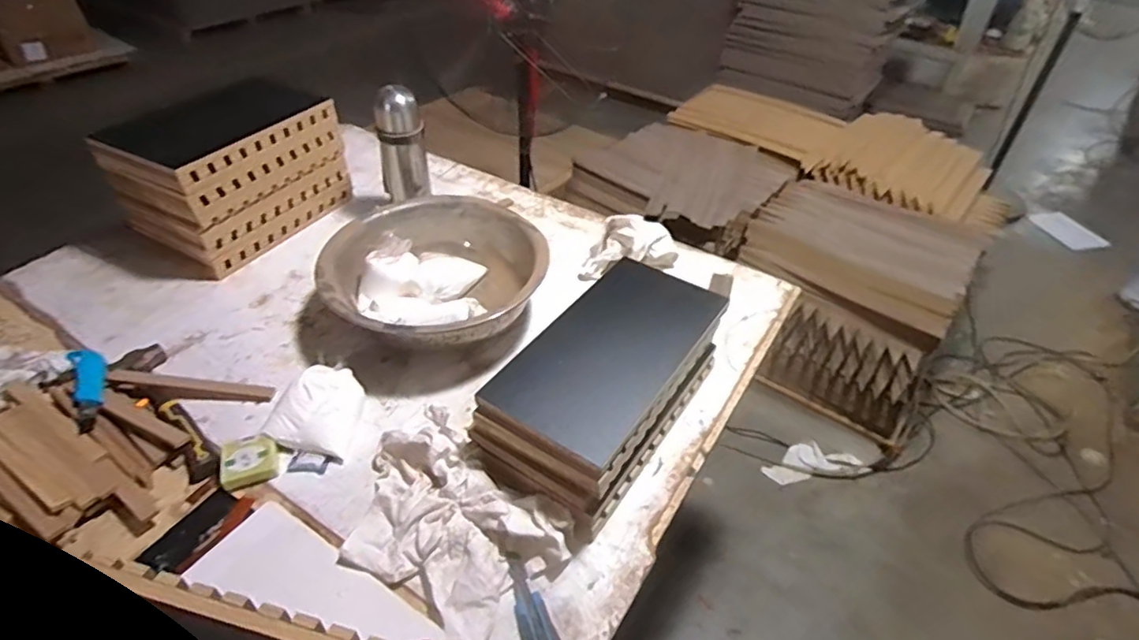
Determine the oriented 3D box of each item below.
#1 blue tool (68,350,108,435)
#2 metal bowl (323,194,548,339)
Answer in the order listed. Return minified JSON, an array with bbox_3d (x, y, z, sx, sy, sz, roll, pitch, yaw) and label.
[{"bbox_3d":[-0.670,0.092,0.842,0.043,0.020,0.168,-23,48,-26],"label":"blue tool"},{"bbox_3d":[-0.222,-0.072,1.010,0.337,0.134,0.344,1,42,-1],"label":"metal bowl"}]

